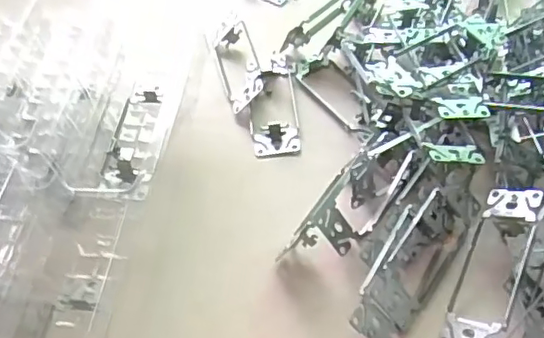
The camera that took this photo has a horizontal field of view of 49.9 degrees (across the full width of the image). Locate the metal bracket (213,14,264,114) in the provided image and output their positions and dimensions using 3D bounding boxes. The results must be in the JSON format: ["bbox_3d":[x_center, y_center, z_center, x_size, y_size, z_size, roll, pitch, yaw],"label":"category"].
[{"bbox_3d":[-0.028,-0.089,0.488,0.034,0.026,0.099,-15,52,-6],"label":"metal bracket"}]

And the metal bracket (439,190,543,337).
[{"bbox_3d":[0.128,0.058,0.342,0.039,0.007,0.105,1,56,51],"label":"metal bracket"}]

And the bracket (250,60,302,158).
[{"bbox_3d":[0.001,-0.053,0.466,0.038,0.012,0.104,-4,51,2],"label":"bracket"}]

